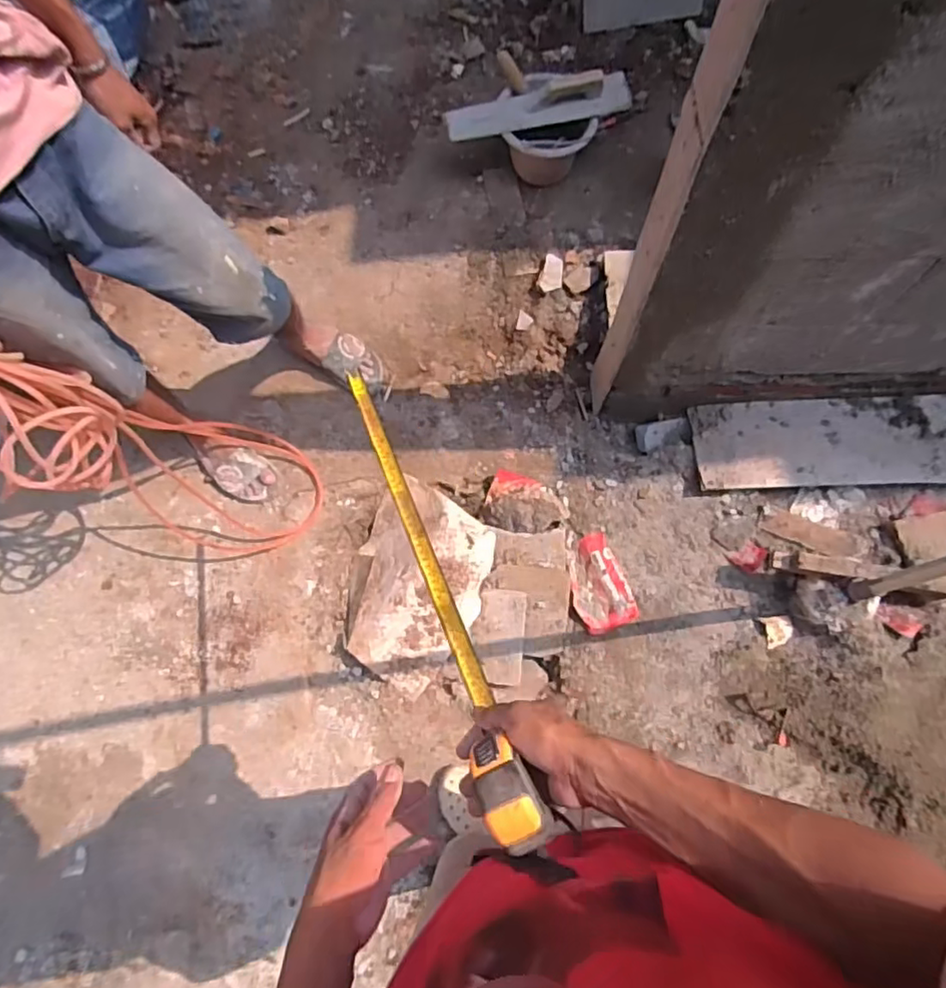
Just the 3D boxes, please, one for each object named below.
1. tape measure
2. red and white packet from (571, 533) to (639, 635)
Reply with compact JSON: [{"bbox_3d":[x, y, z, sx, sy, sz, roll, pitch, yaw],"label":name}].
[{"bbox_3d":[-0.055,0.065,0.661,0.043,0.056,0.591,-22,51,-4],"label":"tape measure"},{"bbox_3d":[0.294,0.210,1.459,0.138,0.022,0.221,-19,72,-6],"label":"red and white packet"}]

